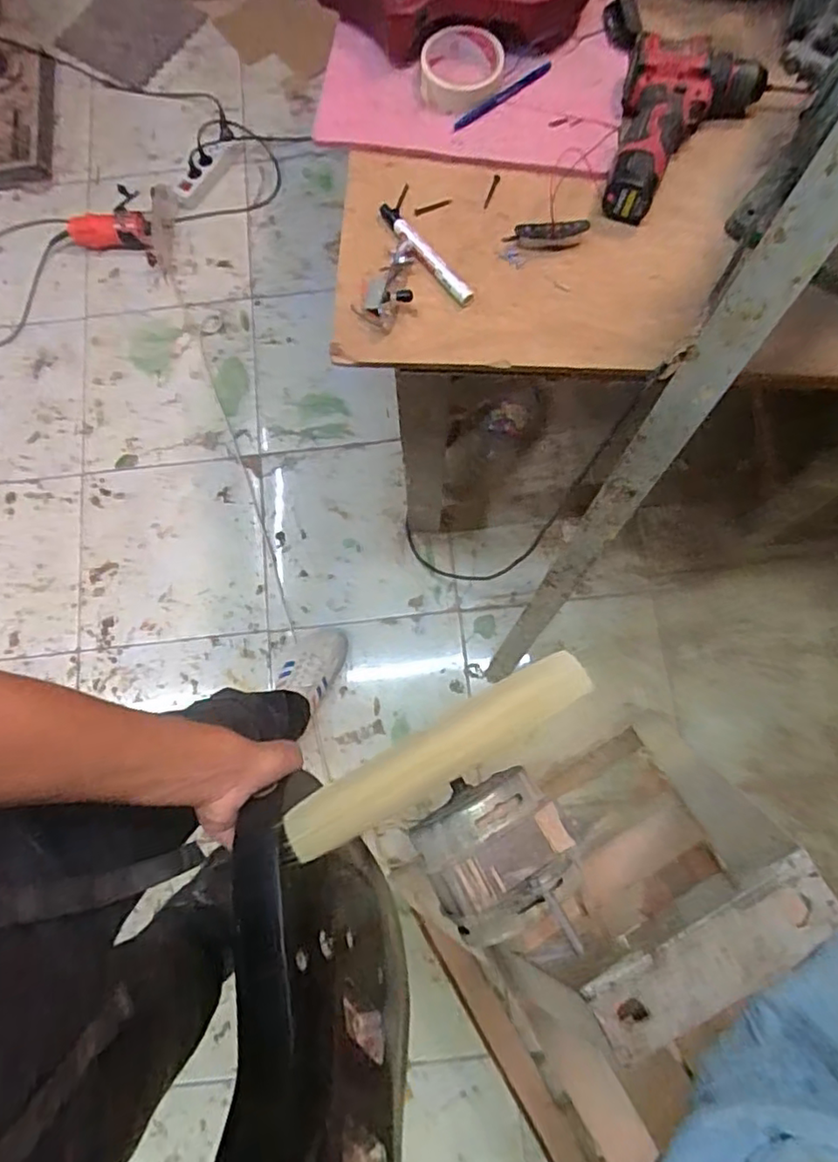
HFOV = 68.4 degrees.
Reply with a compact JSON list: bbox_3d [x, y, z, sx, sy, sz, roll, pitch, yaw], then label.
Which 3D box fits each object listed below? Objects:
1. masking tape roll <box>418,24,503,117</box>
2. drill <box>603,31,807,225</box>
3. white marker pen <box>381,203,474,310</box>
[{"bbox_3d":[0.046,-0.551,0.668,0.088,0.031,0.085,0,77,2],"label":"masking tape roll"},{"bbox_3d":[0.279,-0.461,0.636,0.153,0.053,0.192,16,78,6],"label":"drill"},{"bbox_3d":[0.006,-0.339,0.636,0.016,0.015,0.143,-36,78,-6],"label":"white marker pen"}]

